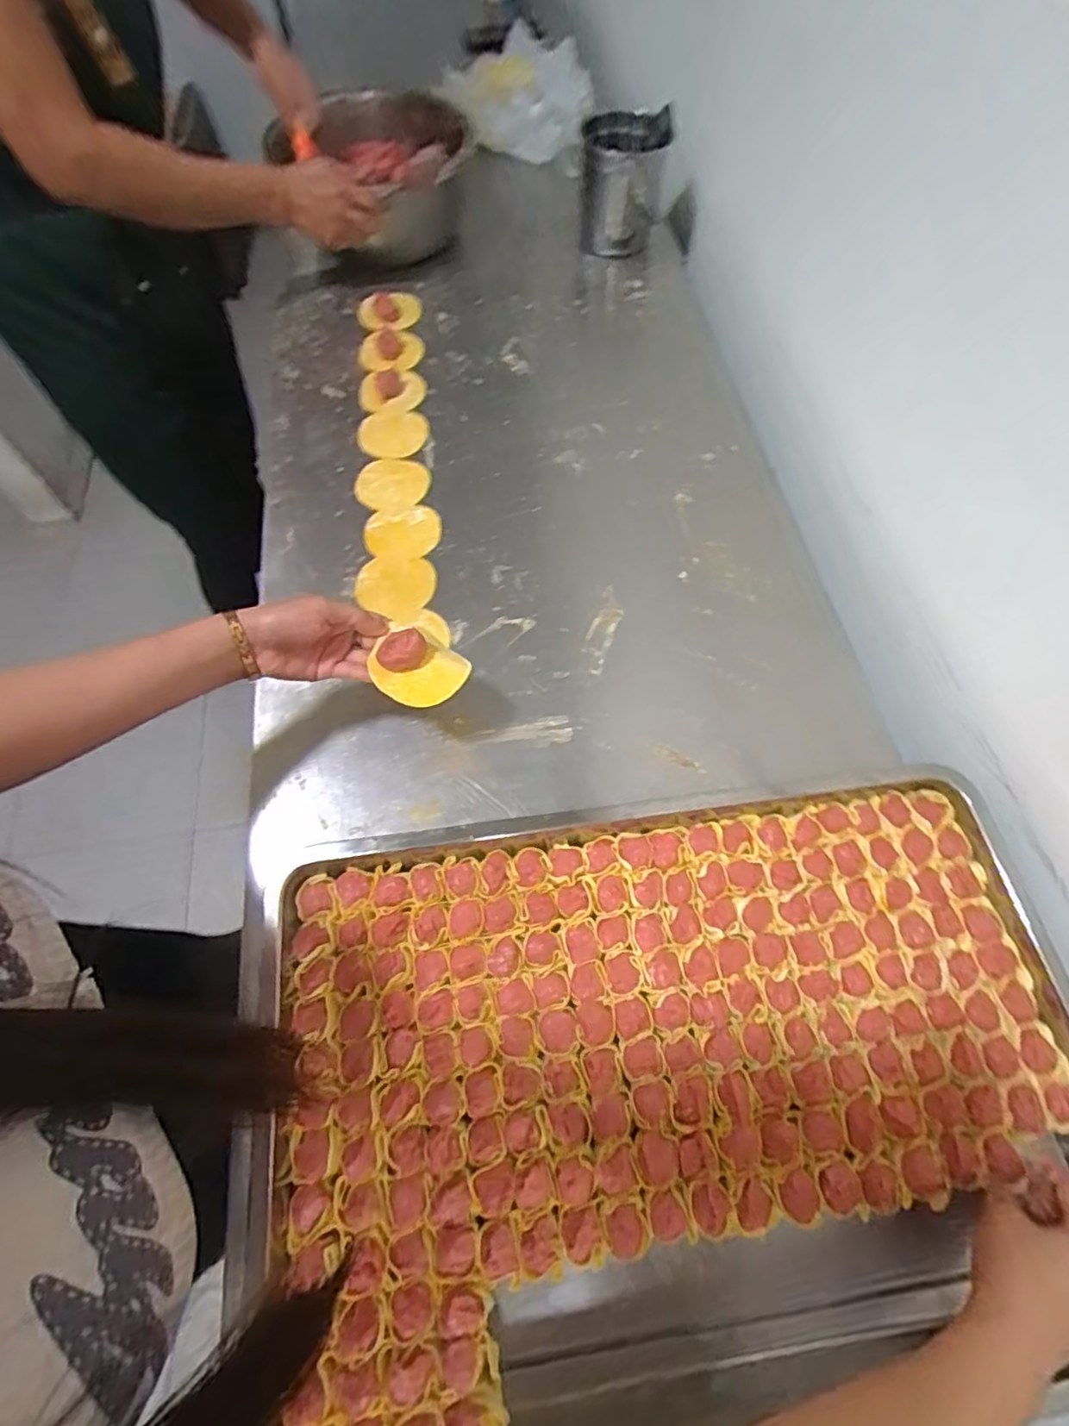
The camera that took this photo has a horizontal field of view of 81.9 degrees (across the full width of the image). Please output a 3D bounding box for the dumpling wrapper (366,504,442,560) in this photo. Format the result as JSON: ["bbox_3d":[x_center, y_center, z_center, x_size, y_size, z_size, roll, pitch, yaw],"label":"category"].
[{"bbox_3d":[-0.148,-0.205,0.697,0.084,0.008,0.070,-9,65,-5],"label":"dumpling wrapper"}]

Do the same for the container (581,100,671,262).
[{"bbox_3d":[0.122,-0.747,0.877,0.111,0.154,0.119,-1,65,-1],"label":"container"}]

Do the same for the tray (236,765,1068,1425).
[{"bbox_3d":[0.107,0.259,0.442,0.579,0.049,0.378,-8,65,-4],"label":"tray"}]

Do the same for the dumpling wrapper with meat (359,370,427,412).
[{"bbox_3d":[-0.181,-0.414,0.791,0.081,0.013,0.068,-7,65,-4],"label":"dumpling wrapper with meat"}]

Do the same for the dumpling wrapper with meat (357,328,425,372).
[{"bbox_3d":[-0.190,-0.482,0.818,0.082,0.017,0.076,-8,65,-4],"label":"dumpling wrapper with meat"}]

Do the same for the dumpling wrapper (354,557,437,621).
[{"bbox_3d":[-0.149,-0.140,0.669,0.079,0.007,0.085,2,60,-3],"label":"dumpling wrapper"}]

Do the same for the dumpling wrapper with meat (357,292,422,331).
[{"bbox_3d":[-0.198,-0.548,0.841,0.085,0.019,0.068,-10,65,-5],"label":"dumpling wrapper with meat"}]

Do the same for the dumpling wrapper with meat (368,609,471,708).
[{"bbox_3d":[-0.096,-0.046,0.499,0.072,0.047,0.073,0,65,-1],"label":"dumpling wrapper with meat"}]

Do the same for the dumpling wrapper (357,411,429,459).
[{"bbox_3d":[-0.175,-0.347,0.764,0.084,0.007,0.084,-3,66,1],"label":"dumpling wrapper"}]

